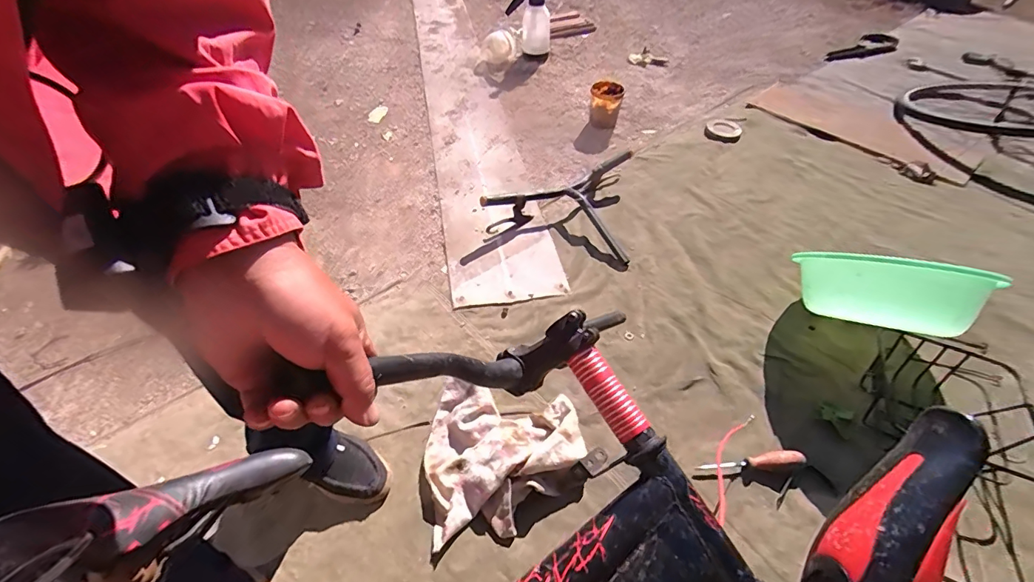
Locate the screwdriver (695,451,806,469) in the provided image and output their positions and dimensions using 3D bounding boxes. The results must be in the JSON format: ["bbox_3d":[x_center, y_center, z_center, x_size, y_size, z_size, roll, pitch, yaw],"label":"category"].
[{"bbox_3d":[0.441,0.324,0.850,0.188,0.021,0.029,-12,47,14],"label":"screwdriver"}]

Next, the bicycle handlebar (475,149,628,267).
[{"bbox_3d":[0.147,-0.283,1.326,0.427,0.112,0.374,14,50,11],"label":"bicycle handlebar"}]

